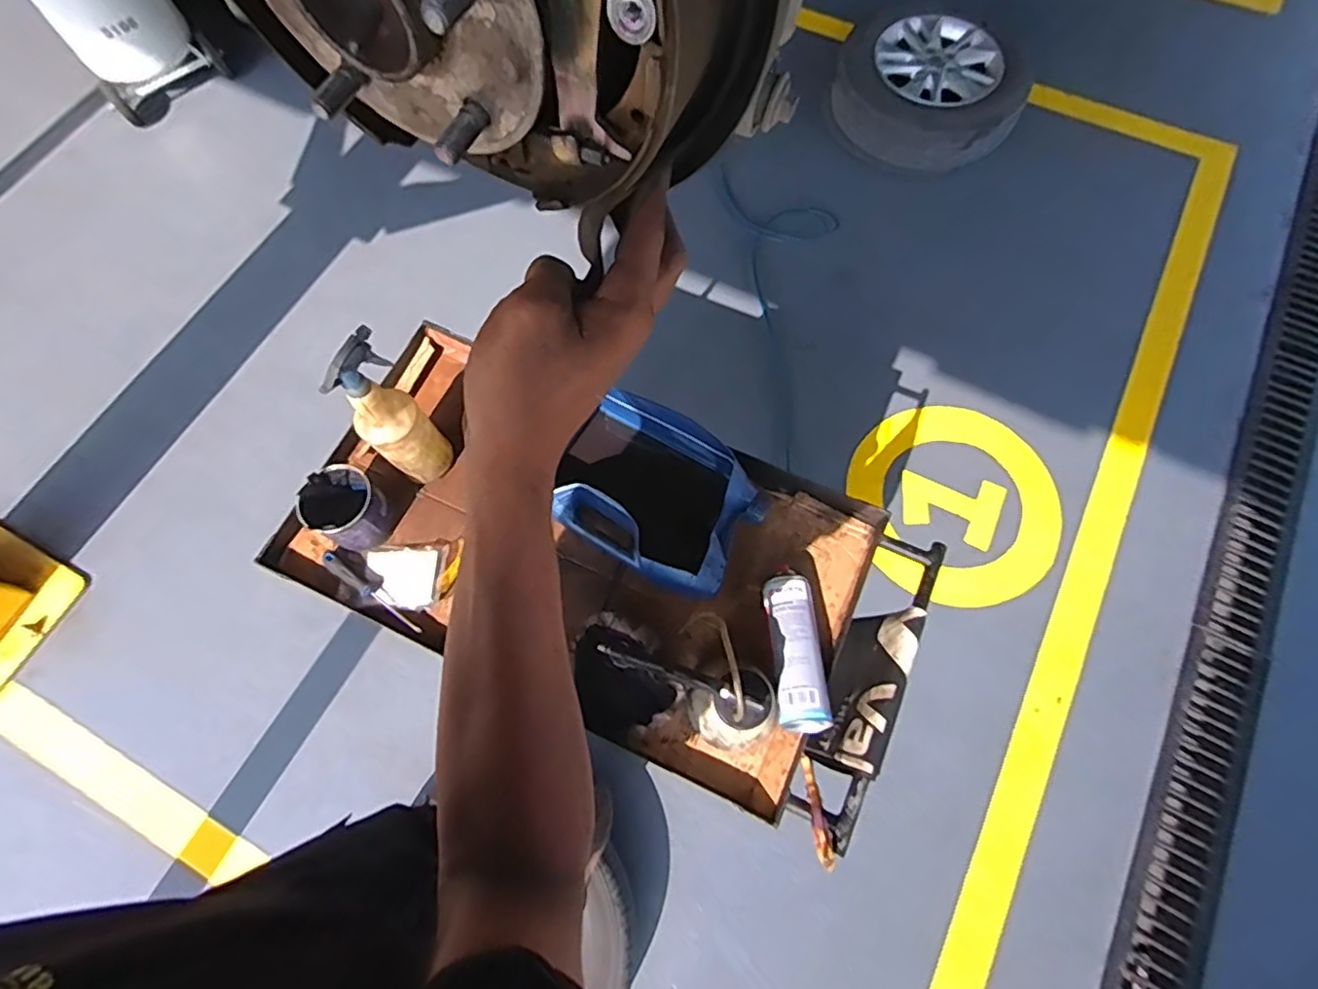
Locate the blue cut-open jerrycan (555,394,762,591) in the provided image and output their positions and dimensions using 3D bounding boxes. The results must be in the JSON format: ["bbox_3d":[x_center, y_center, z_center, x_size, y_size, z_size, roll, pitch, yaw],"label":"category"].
[{"bbox_3d":[-0.011,-0.009,0.918,0.312,0.103,0.236,33,73,9],"label":"blue cut-open jerrycan"}]

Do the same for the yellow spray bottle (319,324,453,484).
[{"bbox_3d":[-0.354,-0.099,0.853,0.084,0.251,0.097,43,75,12],"label":"yellow spray bottle"}]

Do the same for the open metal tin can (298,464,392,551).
[{"bbox_3d":[-0.447,0.020,0.915,0.100,0.093,0.097,1,71,-2],"label":"open metal tin can"}]

